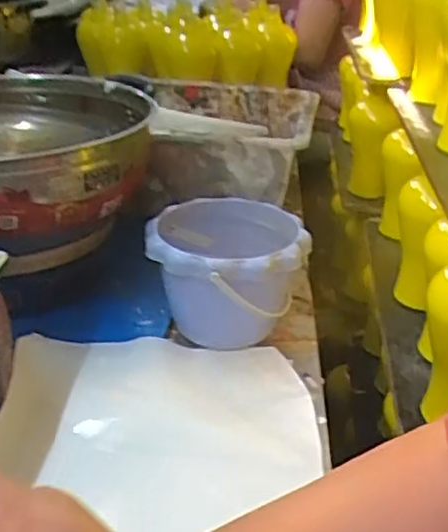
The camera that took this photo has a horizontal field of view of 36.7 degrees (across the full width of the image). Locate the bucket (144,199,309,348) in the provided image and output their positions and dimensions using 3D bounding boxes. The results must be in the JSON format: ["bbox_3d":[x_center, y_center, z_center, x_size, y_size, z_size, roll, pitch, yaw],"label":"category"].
[{"bbox_3d":[0.000,0.015,0.704,0.160,0.118,0.155,0,27,-8],"label":"bucket"}]

